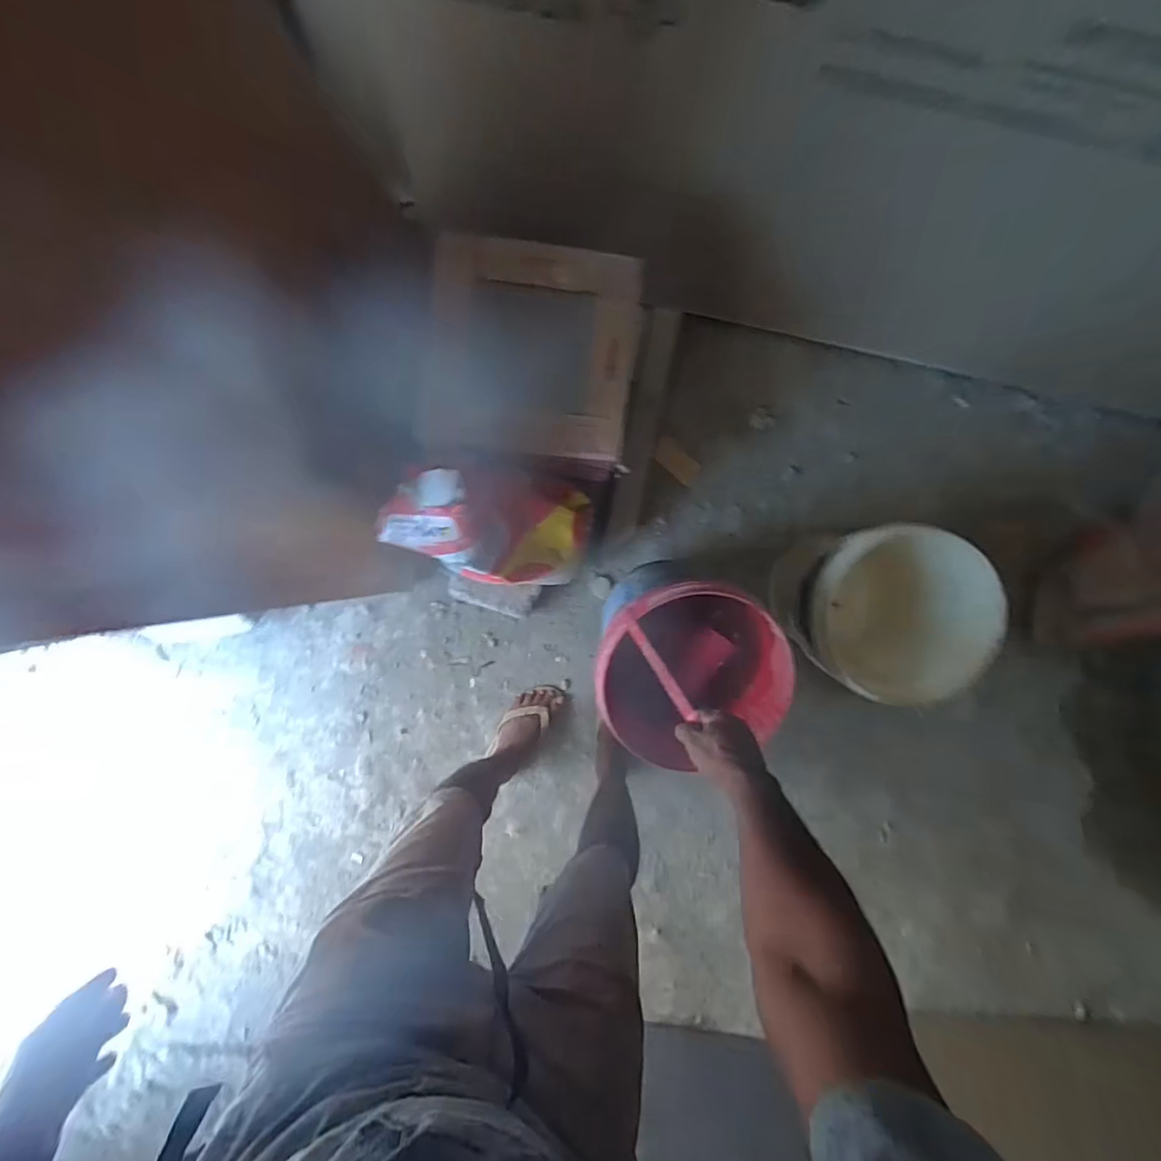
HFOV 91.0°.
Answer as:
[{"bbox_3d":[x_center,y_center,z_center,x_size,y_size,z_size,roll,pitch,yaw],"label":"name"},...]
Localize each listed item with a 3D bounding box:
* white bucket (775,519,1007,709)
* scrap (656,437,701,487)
[{"bbox_3d":[0.562,0.054,1.138,0.316,0.354,0.286,25,93,-4],"label":"white bucket"},{"bbox_3d":[0.209,-0.261,1.248,0.110,0.007,0.056,40,92,-5],"label":"scrap"}]

